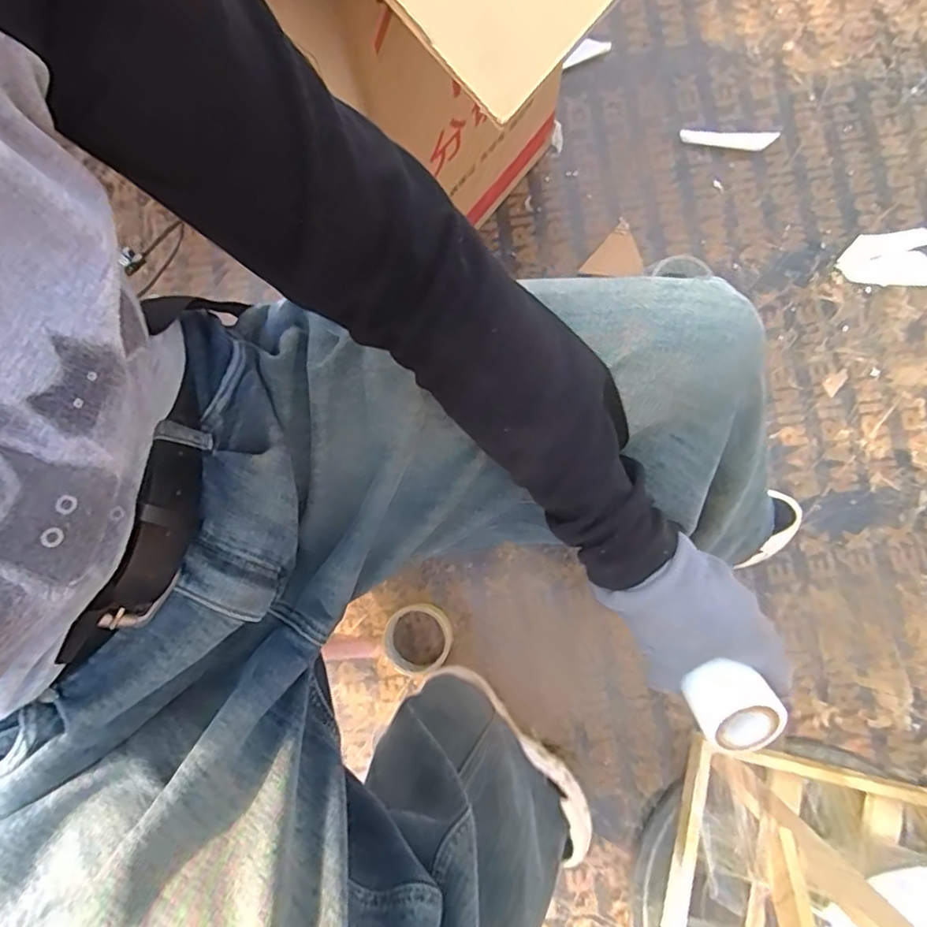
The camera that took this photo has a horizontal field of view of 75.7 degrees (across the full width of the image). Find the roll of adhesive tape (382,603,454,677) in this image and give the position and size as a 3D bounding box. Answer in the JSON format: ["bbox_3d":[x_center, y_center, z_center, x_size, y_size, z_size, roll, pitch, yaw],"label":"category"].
[{"bbox_3d":[-0.061,0.228,0.770,0.087,0.042,0.089,0,82,2],"label":"roll of adhesive tape"}]

